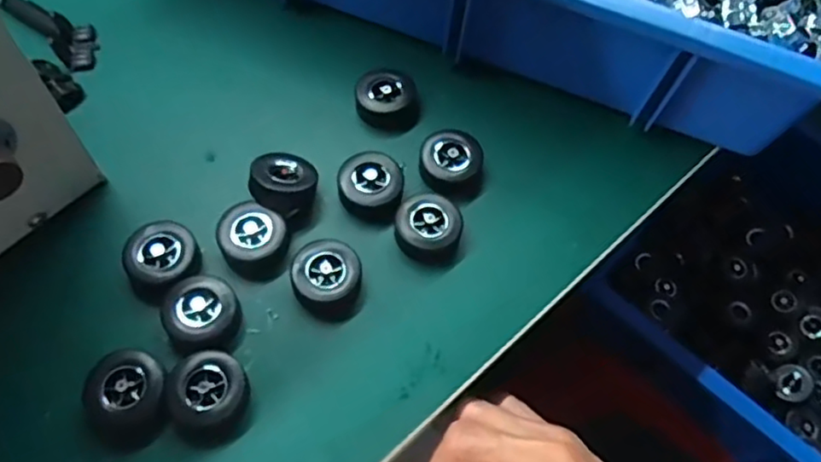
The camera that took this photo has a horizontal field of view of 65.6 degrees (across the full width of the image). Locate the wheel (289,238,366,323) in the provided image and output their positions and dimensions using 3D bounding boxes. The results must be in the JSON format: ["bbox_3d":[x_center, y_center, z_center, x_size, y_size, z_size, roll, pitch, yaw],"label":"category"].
[{"bbox_3d":[-0.044,0.027,0.346,0.038,0.016,0.041,1,64,-3],"label":"wheel"}]

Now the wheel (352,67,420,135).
[{"bbox_3d":[-0.015,-0.083,0.401,0.040,0.016,0.038,1,64,-3],"label":"wheel"}]

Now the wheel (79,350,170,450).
[{"bbox_3d":[-0.137,0.081,0.309,0.036,0.015,0.043,-18,66,-12],"label":"wheel"}]

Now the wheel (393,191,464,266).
[{"bbox_3d":[0.011,-0.002,0.363,0.036,0.017,0.038,1,64,-3],"label":"wheel"}]

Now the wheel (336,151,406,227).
[{"bbox_3d":[-0.022,-0.026,0.372,0.037,0.016,0.038,1,64,-3],"label":"wheel"}]

